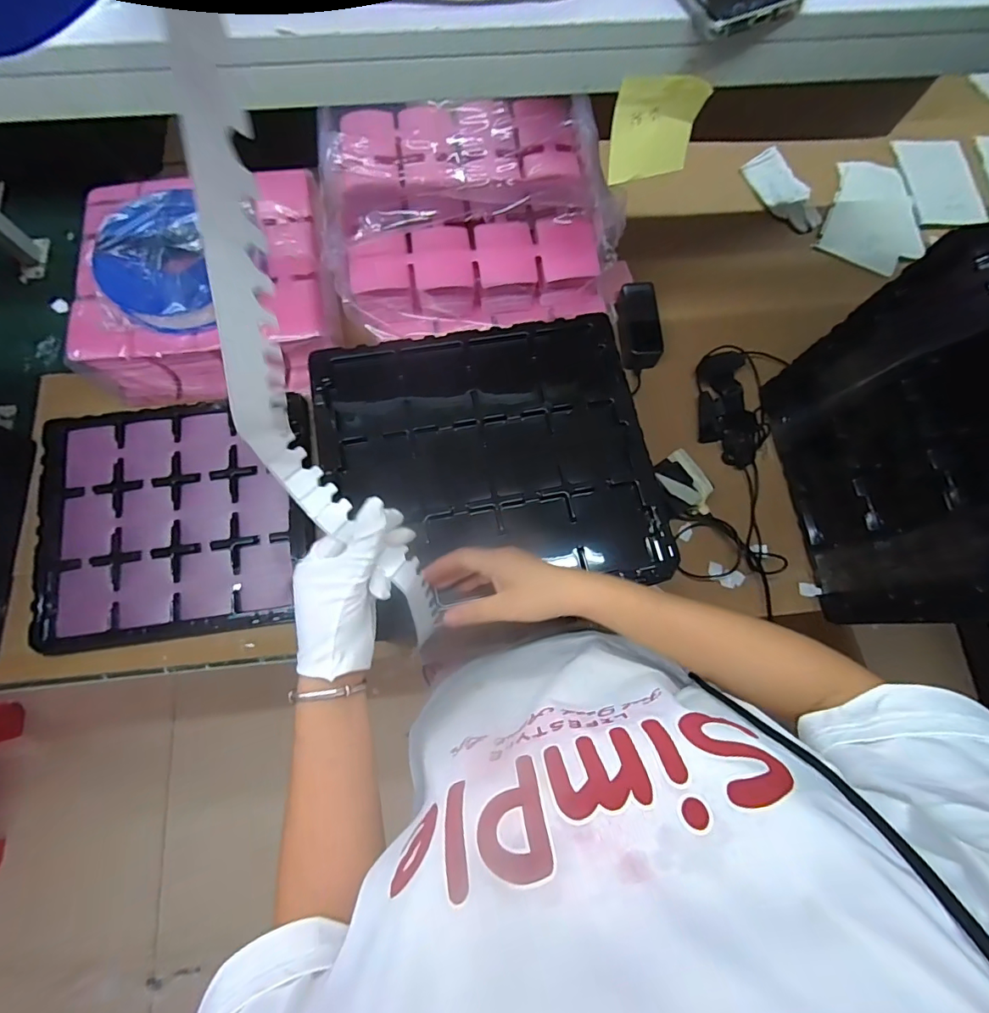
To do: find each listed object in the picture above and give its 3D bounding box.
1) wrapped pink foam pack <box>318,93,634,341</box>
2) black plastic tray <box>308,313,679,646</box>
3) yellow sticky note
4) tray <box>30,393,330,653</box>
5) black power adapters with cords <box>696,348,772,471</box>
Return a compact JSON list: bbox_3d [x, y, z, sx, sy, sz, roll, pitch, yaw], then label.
[{"bbox_3d":[-0.035,-0.405,0.647,0.363,0.112,0.315,-4,76,-3],"label":"wrapped pink foam pack"},{"bbox_3d":[-0.006,-0.052,0.556,0.363,0.027,0.335,-11,76,-4],"label":"black plastic tray"},{"bbox_3d":[0.137,-0.323,0.407,0.073,0.069,0.024,-14,77,-5],"label":"yellow sticky note"},{"bbox_3d":[-0.458,0.014,0.689,0.381,0.030,0.327,-8,76,-4],"label":"tray"},{"bbox_3d":[0.379,-0.160,0.749,0.106,0.031,0.187,3,76,-1],"label":"black power adapters with cords"}]

